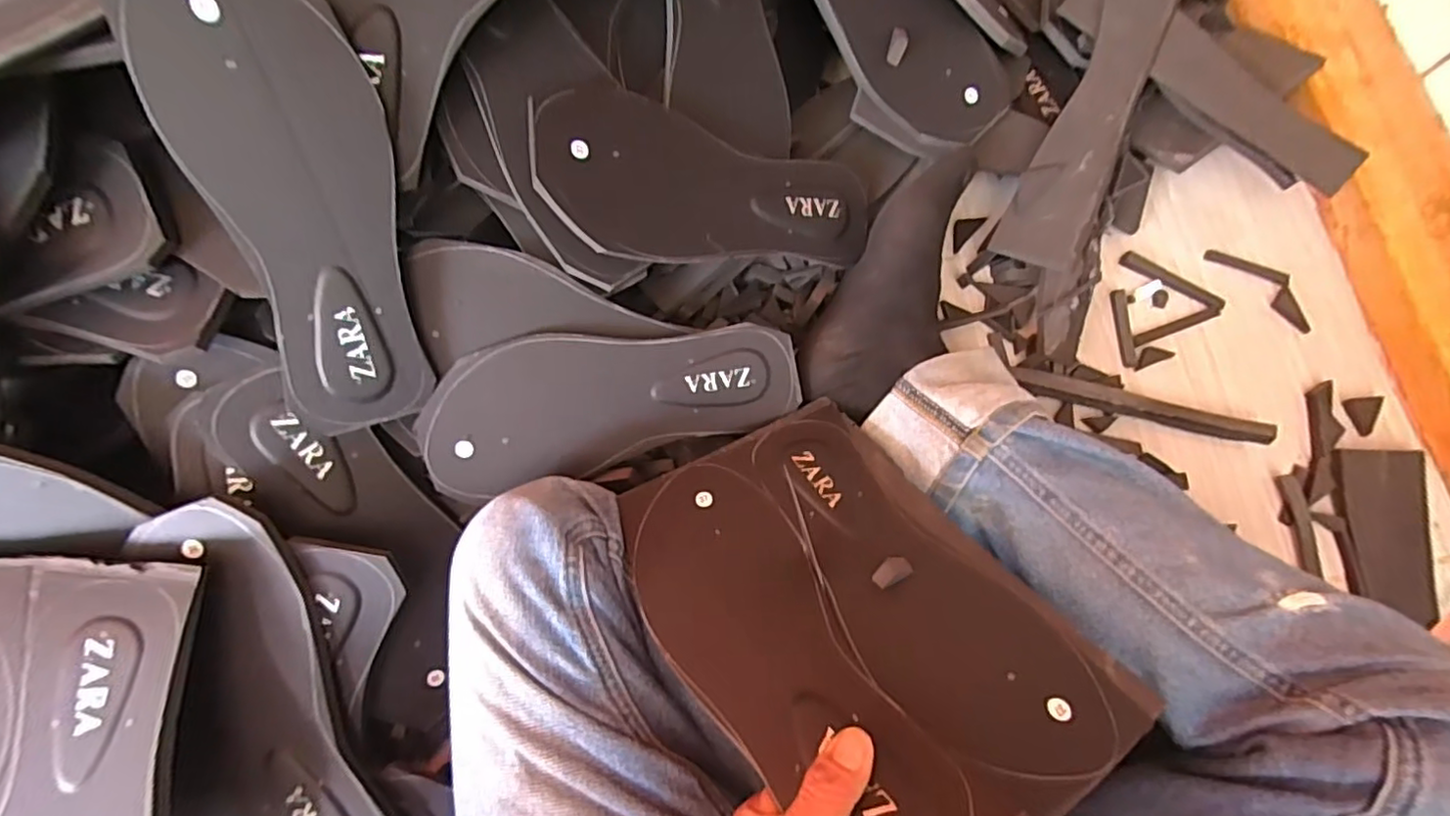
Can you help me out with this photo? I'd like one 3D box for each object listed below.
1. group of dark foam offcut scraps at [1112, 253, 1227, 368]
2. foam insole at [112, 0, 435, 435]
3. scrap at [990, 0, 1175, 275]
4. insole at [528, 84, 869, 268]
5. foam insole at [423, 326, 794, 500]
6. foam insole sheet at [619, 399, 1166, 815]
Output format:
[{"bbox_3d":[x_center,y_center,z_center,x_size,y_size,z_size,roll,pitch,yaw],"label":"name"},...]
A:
[{"bbox_3d":[0.344,-0.089,0.511,0.093,0.010,0.076,-30,78,-6],"label":"group of dark foam offcut scraps"},{"bbox_3d":[-0.227,-0.107,0.349,0.093,0.006,0.248,-17,119,-21],"label":"foam insole"},{"bbox_3d":[0.291,-0.231,0.494,0.066,0.016,0.257,23,88,8],"label":"scrap"},{"bbox_3d":[-0.006,-0.146,0.435,0.245,0.010,0.097,3,93,-25],"label":"insole"},{"bbox_3d":[-0.076,-0.011,0.430,0.247,0.010,0.096,-14,104,-6],"label":"foam insole"},{"bbox_3d":[0.065,0.098,0.340,0.183,0.033,0.251,-24,49,-21],"label":"foam insole sheet"}]

